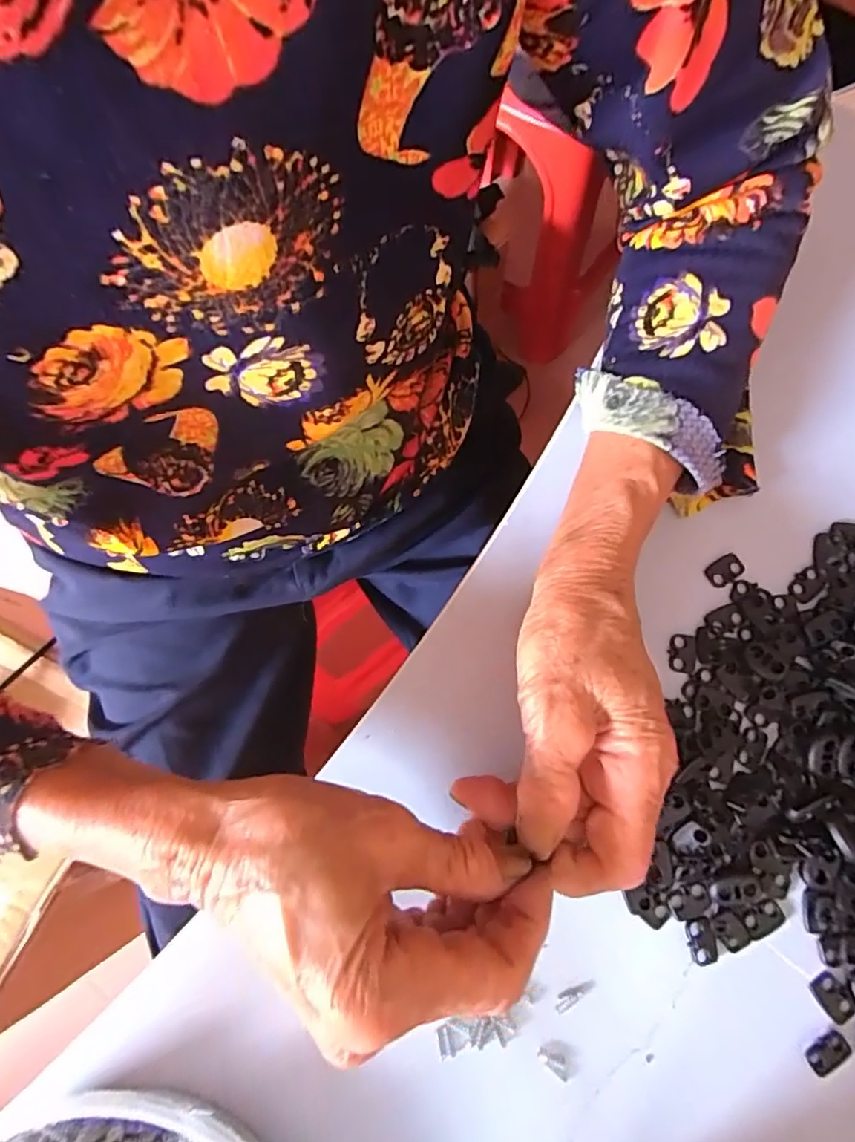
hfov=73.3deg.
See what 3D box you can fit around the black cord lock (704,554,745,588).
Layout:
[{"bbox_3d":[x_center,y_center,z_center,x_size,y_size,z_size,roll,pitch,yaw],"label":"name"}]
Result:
[{"bbox_3d":[0.146,0.000,0.283,0.017,0.004,0.012,-32,78,-7],"label":"black cord lock"}]

